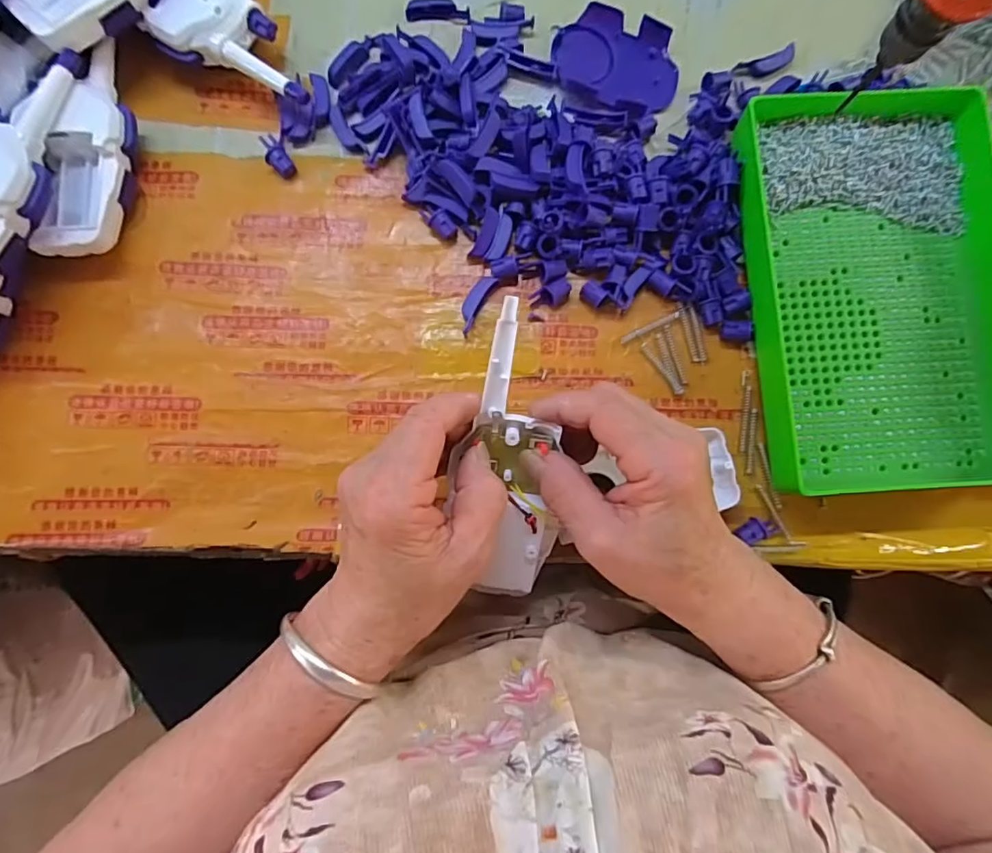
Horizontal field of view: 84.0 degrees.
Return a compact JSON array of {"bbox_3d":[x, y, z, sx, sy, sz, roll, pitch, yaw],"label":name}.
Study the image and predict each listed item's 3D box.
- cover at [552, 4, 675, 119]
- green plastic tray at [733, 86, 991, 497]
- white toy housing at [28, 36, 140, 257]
[{"bbox_3d":[0.082,-0.247,0.373,0.084,0.012,0.066,27,84,2],"label":"cover"},{"bbox_3d":[0.236,-0.084,0.341,0.158,0.037,0.251,-3,84,-1],"label":"green plastic tray"},{"bbox_3d":[-0.255,-0.174,0.347,0.045,0.035,0.139,3,84,-1],"label":"white toy housing"}]

